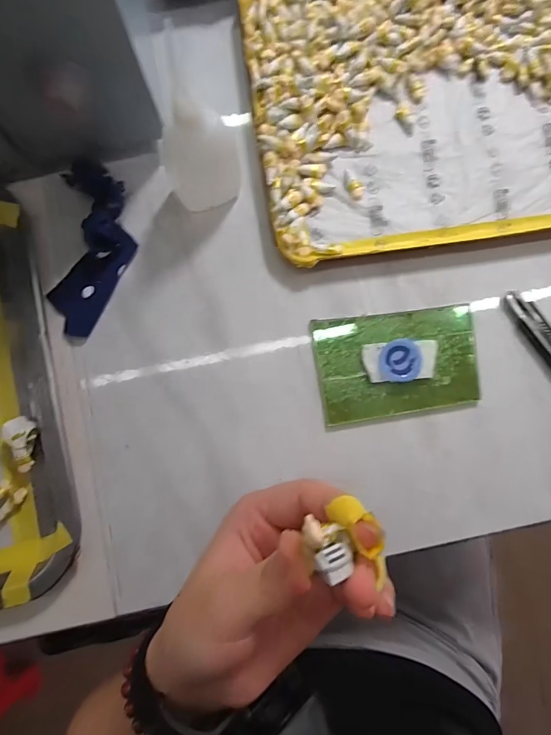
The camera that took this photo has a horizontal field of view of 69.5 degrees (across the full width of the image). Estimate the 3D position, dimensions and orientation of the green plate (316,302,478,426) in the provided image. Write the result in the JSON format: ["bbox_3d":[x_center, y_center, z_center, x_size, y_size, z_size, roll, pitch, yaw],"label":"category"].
[{"bbox_3d":[0.079,-0.004,0.256,0.101,0.006,0.066,-8,86,-2],"label":"green plate"}]

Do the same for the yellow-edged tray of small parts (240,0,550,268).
[{"bbox_3d":[0.108,-0.179,0.265,0.239,0.017,0.191,-8,86,-2],"label":"yellow-edged tray of small parts"}]

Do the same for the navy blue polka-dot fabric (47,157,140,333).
[{"bbox_3d":[-0.117,-0.076,0.254,0.044,0.020,0.109,13,86,0],"label":"navy blue polka-dot fabric"}]

